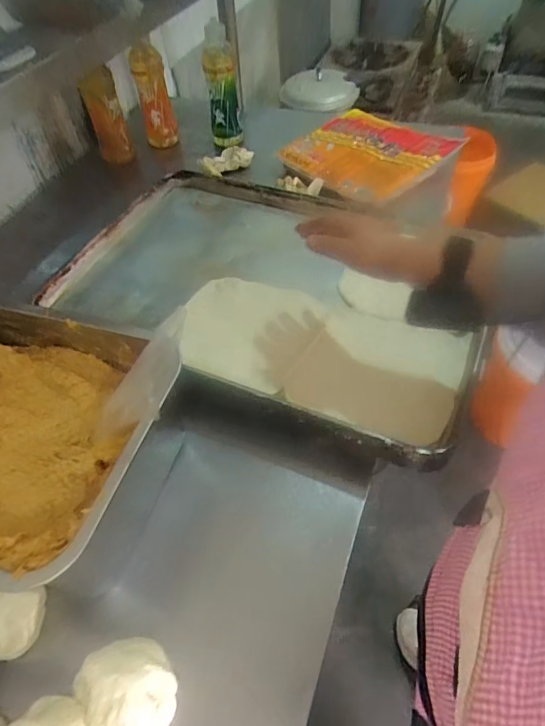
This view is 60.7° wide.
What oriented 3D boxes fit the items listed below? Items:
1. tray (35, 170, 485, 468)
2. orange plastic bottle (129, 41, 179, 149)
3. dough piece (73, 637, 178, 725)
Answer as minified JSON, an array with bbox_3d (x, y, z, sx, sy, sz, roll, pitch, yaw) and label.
[{"bbox_3d":[0.000,-0.137,0.682,0.602,0.054,0.416,20,55,19],"label":"tray"},{"bbox_3d":[-0.242,-0.549,0.963,0.075,0.240,0.058,7,71,-1],"label":"orange plastic bottle"},{"bbox_3d":[-0.129,0.280,0.408,0.084,0.043,0.074,-4,51,1],"label":"dough piece"}]

